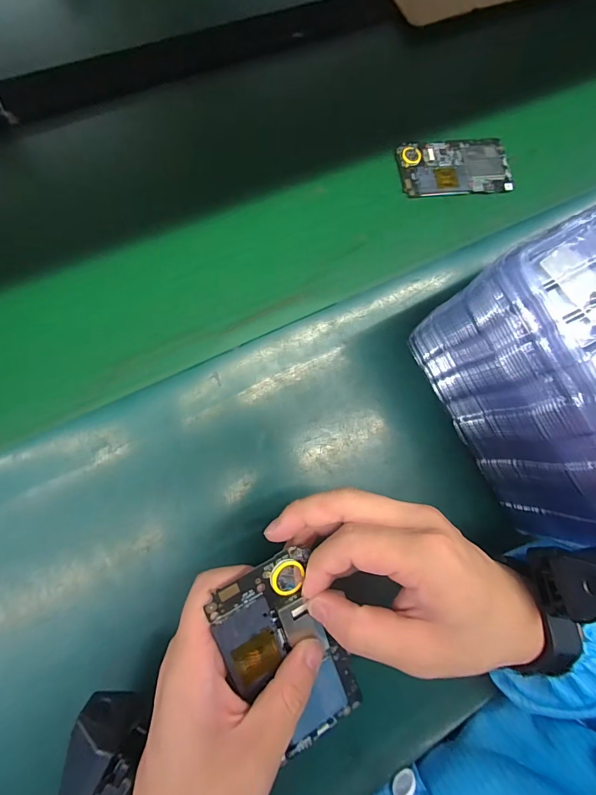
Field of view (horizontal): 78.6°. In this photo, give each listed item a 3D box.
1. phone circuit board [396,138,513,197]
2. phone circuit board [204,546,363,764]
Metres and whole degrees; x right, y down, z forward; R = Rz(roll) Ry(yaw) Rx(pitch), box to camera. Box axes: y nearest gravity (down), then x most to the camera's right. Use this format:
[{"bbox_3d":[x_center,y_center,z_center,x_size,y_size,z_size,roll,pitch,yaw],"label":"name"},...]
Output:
[{"bbox_3d":[0.172,-0.252,0.398,0.125,0.007,0.065,-8,80,-8],"label":"phone circuit board"},{"bbox_3d":[-0.004,0.156,0.218,0.063,0.008,0.124,-25,103,-22],"label":"phone circuit board"}]

